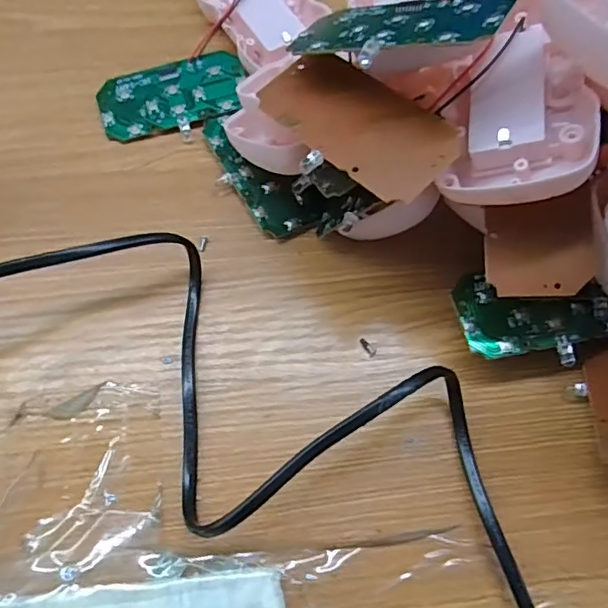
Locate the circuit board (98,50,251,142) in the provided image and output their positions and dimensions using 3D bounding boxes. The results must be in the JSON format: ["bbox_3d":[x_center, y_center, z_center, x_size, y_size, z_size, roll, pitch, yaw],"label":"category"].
[{"bbox_3d":[-0.065,-0.103,0.283,0.072,0.008,0.041,-17,69,-10],"label":"circuit board"}]

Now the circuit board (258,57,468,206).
[{"bbox_3d":[0.019,-0.066,0.201,0.038,0.011,0.072,-42,75,-18],"label":"circuit board"}]

